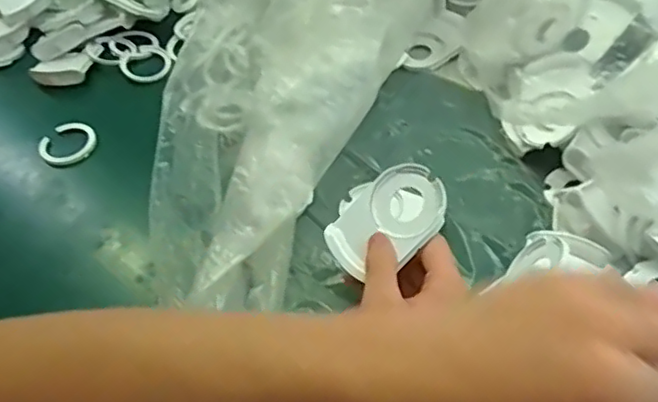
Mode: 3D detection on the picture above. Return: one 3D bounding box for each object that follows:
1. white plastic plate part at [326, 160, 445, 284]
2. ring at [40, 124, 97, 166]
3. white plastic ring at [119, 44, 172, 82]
[{"bbox_3d":[0.040,0.014,0.411,0.084,0.017,0.061,-46,62,3],"label":"white plastic plate part"},{"bbox_3d":[-0.247,-0.054,0.568,0.050,0.005,0.050,-2,51,3],"label":"ring"},{"bbox_3d":[-0.193,-0.146,0.637,0.053,0.007,0.058,-2,51,3],"label":"white plastic ring"}]

